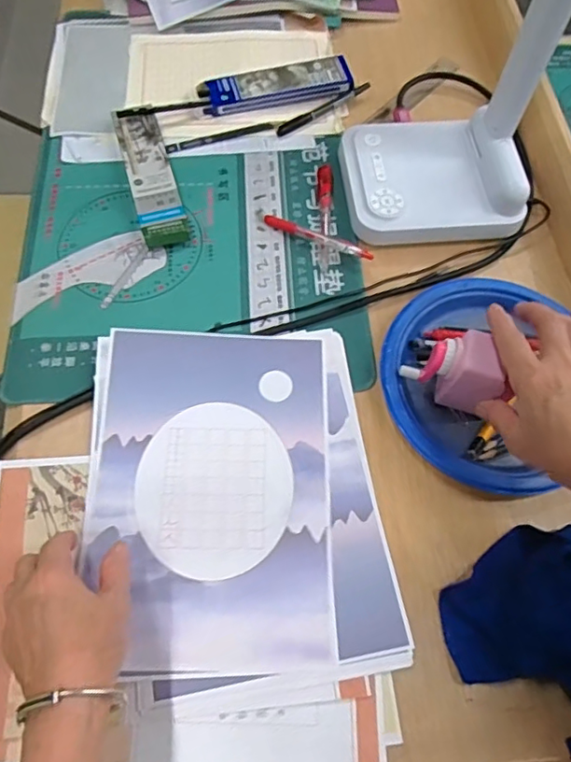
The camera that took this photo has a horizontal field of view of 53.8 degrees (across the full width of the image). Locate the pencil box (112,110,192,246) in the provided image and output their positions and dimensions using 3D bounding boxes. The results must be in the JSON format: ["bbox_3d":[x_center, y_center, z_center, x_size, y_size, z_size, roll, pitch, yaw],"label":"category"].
[{"bbox_3d":[-0.150,-0.228,0.626,0.049,0.017,0.181,-15,67,-9],"label":"pencil box"}]

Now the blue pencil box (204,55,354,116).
[{"bbox_3d":[-0.008,-0.362,0.688,0.175,0.020,0.052,-11,66,-8],"label":"blue pencil box"}]

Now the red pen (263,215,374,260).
[{"bbox_3d":[0.034,-0.152,0.597,0.127,0.014,0.018,26,66,22],"label":"red pen"}]

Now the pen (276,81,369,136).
[{"bbox_3d":[0.047,-0.331,0.685,0.134,0.014,0.011,-30,70,-15],"label":"pen"}]

